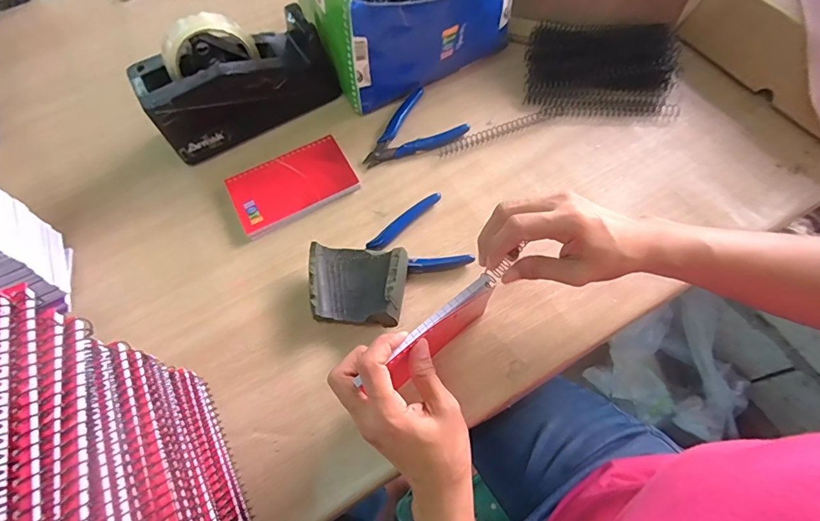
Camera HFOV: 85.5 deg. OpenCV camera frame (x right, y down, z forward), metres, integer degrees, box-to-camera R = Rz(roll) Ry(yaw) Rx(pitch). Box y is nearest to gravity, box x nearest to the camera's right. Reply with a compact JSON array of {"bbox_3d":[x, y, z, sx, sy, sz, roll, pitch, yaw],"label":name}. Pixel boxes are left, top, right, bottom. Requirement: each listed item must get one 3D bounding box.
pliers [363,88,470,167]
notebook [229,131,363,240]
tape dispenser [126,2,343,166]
[{"bbox_3d":[-0.003,-0.143,0.499,0.111,0.014,0.087,-39,68,-14],"label":"pliers"},{"bbox_3d":[-0.127,-0.083,0.479,0.126,0.012,0.083,-27,66,-10],"label":"notebook"},{"bbox_3d":[-0.184,-0.199,0.486,0.199,0.113,0.074,-28,66,-10],"label":"tape dispenser"}]

